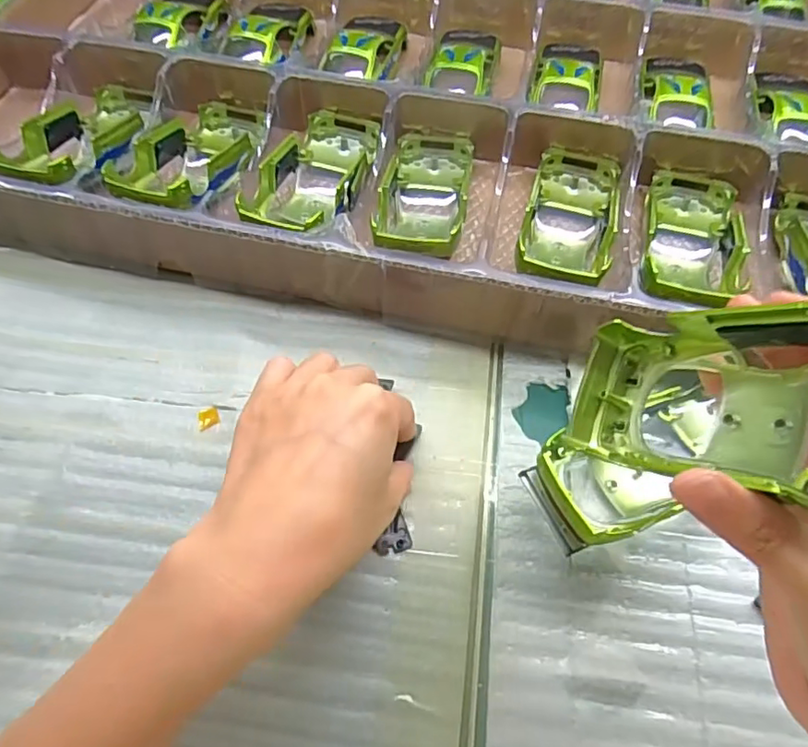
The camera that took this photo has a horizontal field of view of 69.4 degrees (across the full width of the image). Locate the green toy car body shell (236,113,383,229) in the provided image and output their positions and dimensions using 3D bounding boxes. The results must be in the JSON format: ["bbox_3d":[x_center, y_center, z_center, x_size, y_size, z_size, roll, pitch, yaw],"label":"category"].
[{"bbox_3d":[-0.057,-0.124,0.382,0.056,0.033,0.134,15,48,7],"label":"green toy car body shell"}]

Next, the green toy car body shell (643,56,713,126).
[{"bbox_3d":[0.199,-0.208,0.421,0.045,0.022,0.086,12,60,5],"label":"green toy car body shell"}]

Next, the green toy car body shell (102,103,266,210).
[{"bbox_3d":[-0.136,-0.142,0.392,0.061,0.032,0.135,9,43,4],"label":"green toy car body shell"}]

